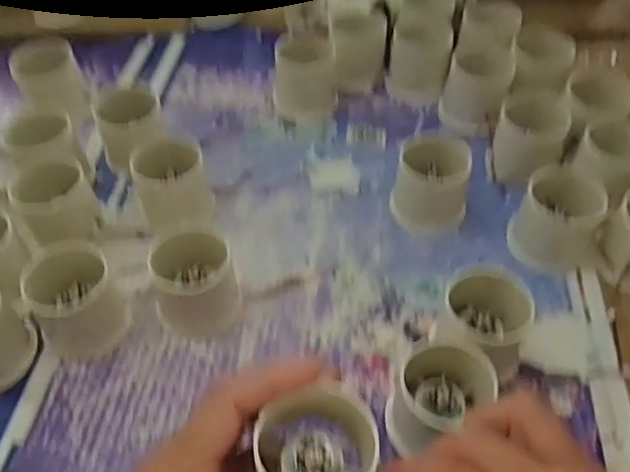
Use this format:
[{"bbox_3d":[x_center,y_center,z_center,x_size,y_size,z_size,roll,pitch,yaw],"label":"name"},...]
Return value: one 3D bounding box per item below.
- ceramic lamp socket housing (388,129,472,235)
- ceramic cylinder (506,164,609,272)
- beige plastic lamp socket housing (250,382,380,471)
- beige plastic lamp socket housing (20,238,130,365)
[{"bbox_3d":[0.085,-0.038,0.437,0.053,0.057,0.044,12,53,10],"label":"ceramic lamp socket housing"},{"bbox_3d":[0.172,-0.012,0.418,0.059,0.050,0.057,0,51,0],"label":"ceramic cylinder"},{"bbox_3d":[-0.001,0.097,0.256,0.054,0.045,0.047,-11,52,-8],"label":"beige plastic lamp socket housing"},{"bbox_3d":[-0.148,0.040,0.372,0.054,0.061,0.043,-28,56,-20],"label":"beige plastic lamp socket housing"}]

